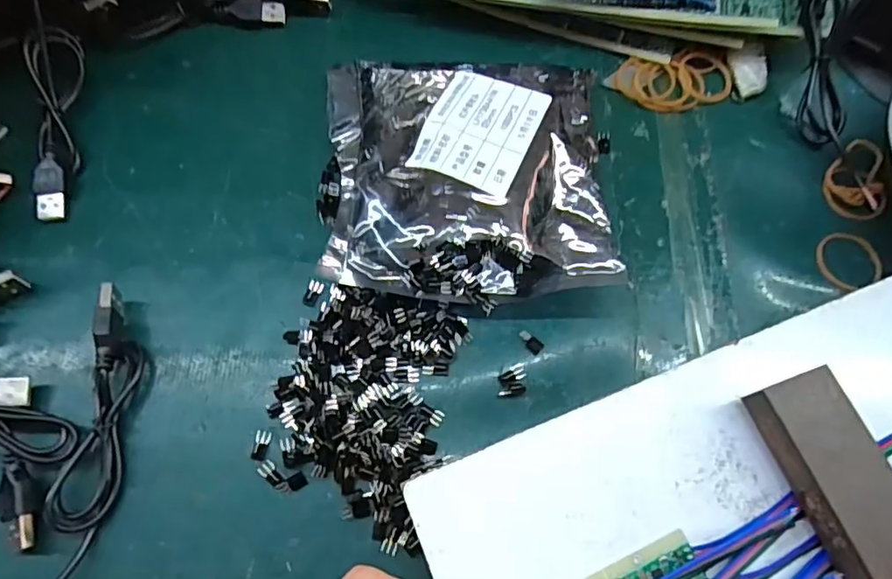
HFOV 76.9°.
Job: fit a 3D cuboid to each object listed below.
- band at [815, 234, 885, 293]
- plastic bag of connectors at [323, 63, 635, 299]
[{"bbox_3d":[0.200,-0.015,0.277,0.032,0.004,0.030,1,69,-2],"label":"band"},{"bbox_3d":[0.009,-0.060,0.271,0.132,0.038,0.130,-1,69,-2],"label":"plastic bag of connectors"}]

